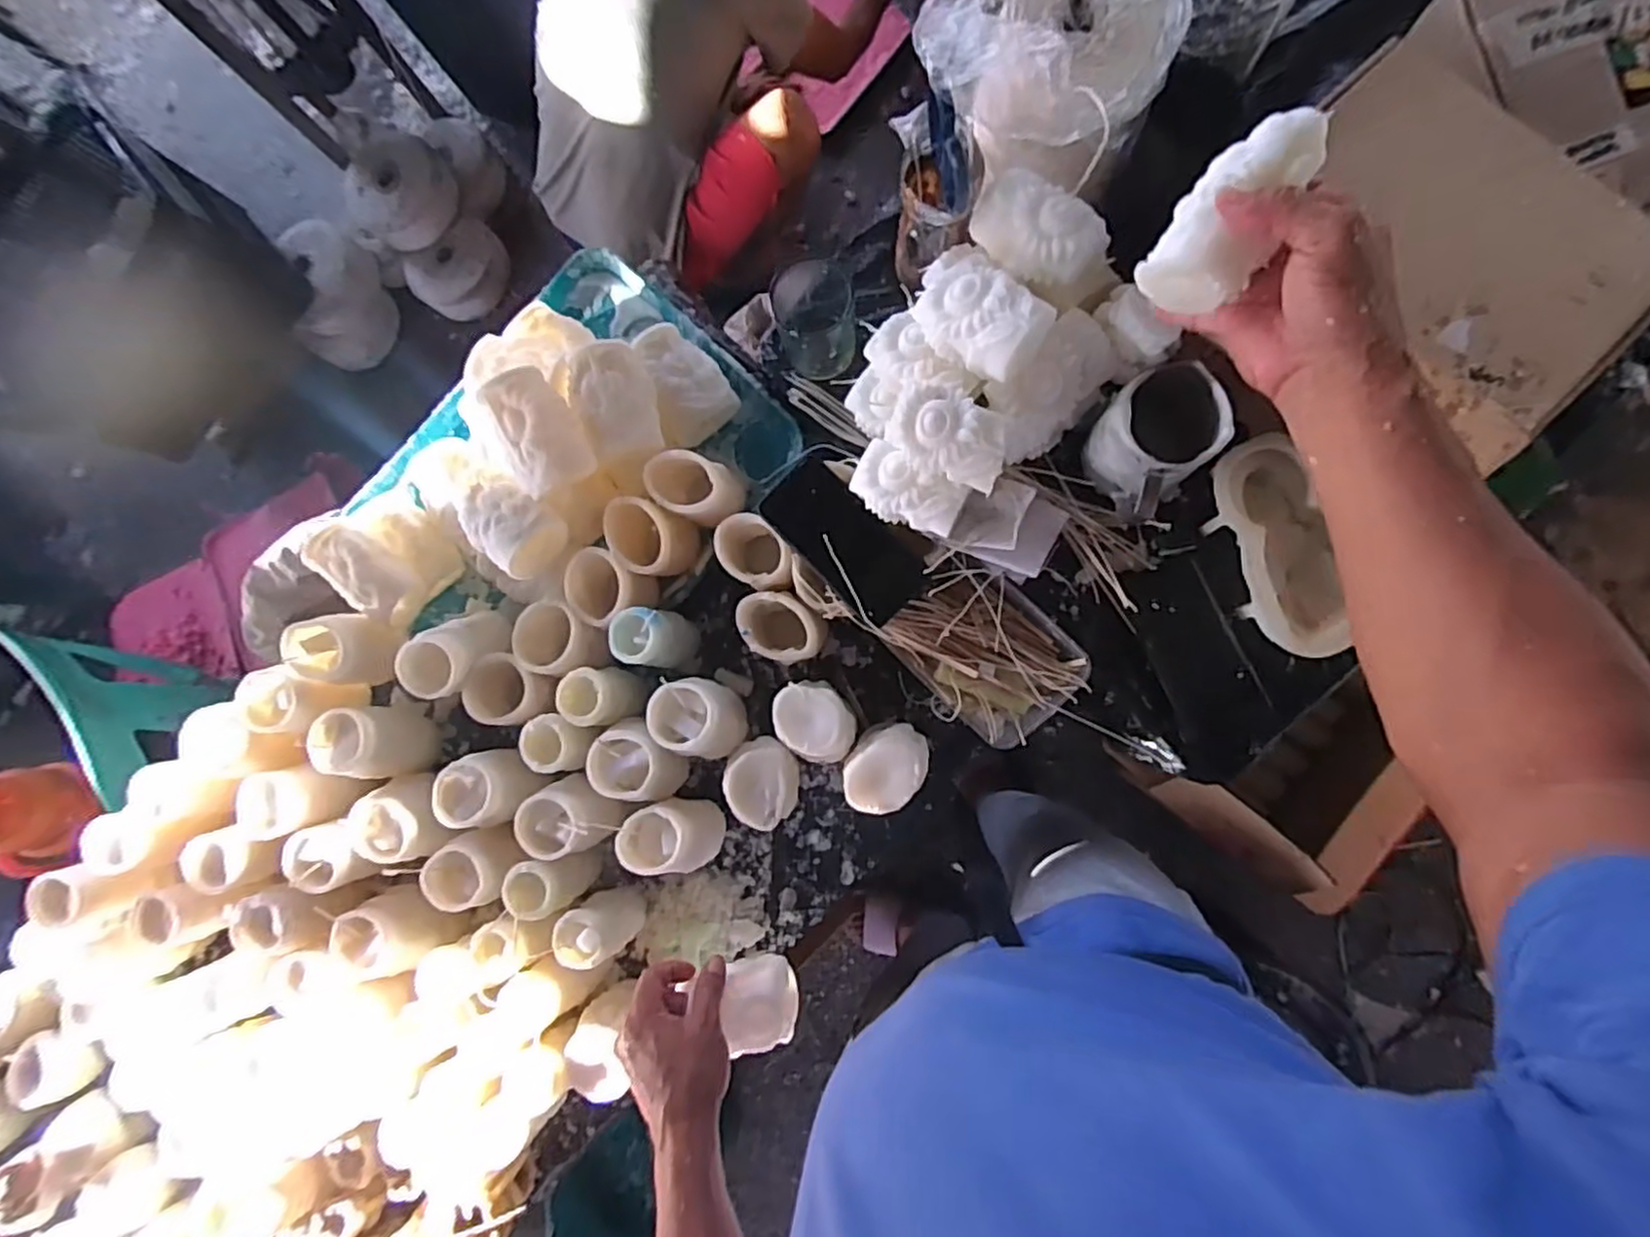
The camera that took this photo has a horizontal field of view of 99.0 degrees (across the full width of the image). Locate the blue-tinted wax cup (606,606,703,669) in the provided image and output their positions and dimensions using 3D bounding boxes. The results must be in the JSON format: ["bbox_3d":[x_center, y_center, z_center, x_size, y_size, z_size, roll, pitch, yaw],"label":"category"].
[{"bbox_3d":[-0.162,0.021,0.684,0.050,0.102,0.054,0,86,7],"label":"blue-tinted wax cup"}]

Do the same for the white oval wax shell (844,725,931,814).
[{"bbox_3d":[0.055,0.132,0.640,0.060,0.090,0.078,38,92,8],"label":"white oval wax shell"}]

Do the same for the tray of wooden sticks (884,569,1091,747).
[{"bbox_3d":[0.145,0.029,0.632,0.117,0.035,0.155,-44,82,3],"label":"tray of wooden sticks"}]

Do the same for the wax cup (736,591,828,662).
[{"bbox_3d":[-0.038,0.009,0.681,0.069,0.093,0.064,0,86,7],"label":"wax cup"}]

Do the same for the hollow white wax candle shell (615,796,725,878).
[{"bbox_3d":[-0.135,0.202,0.661,0.078,0.102,0.073,0,86,7],"label":"hollow white wax candle shell"}]

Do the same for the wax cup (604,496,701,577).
[{"bbox_3d":[-0.171,-0.075,0.689,0.077,0.063,0.069,25,90,8],"label":"wax cup"}]

